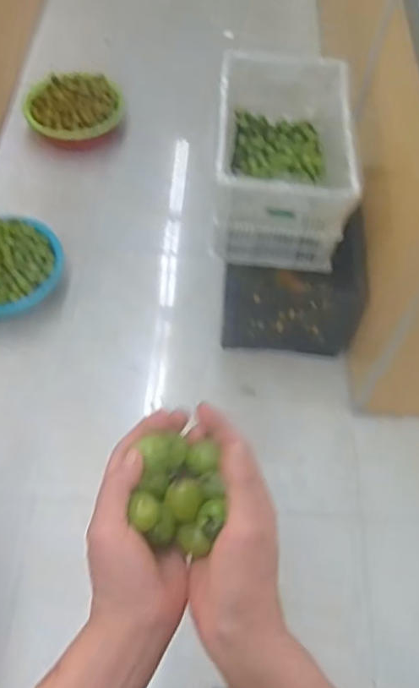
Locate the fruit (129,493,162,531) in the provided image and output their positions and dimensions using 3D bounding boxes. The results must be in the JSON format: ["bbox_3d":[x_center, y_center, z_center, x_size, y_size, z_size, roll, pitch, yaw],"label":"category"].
[{"bbox_3d":[-0.043,0.110,0.393,0.022,0.015,0.019,-40,67,-23],"label":"fruit"}]

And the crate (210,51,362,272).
[{"bbox_3d":[0.179,-0.476,1.482,0.319,0.258,0.516,6,58,1],"label":"crate"}]

